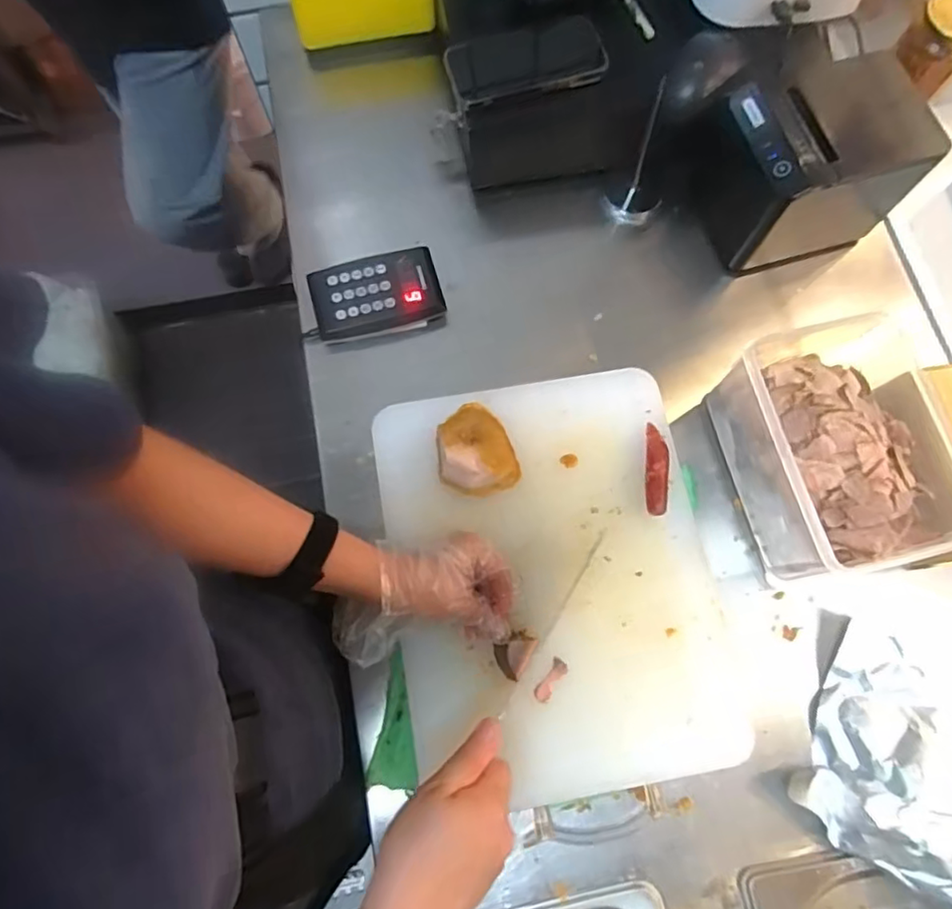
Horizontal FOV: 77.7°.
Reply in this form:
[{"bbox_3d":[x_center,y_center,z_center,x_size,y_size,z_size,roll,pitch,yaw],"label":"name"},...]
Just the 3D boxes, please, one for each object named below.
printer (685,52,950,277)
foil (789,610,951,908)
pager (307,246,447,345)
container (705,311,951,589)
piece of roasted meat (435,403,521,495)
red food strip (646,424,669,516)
[{"bbox_3d":[0.320,-0.288,0.585,0.149,0.133,0.137,-15,74,-5],"label":"printer"},{"bbox_3d":[0.377,0.250,0.477,0.177,0.058,0.190,29,76,8],"label":"foil"},{"bbox_3d":[-0.101,-0.163,0.609,0.130,0.028,0.078,-16,74,-5],"label":"pager"},{"bbox_3d":[0.317,-0.008,0.522,0.161,0.103,0.213,-13,74,-4],"label":"container"},{"bbox_3d":[-0.001,-0.001,0.537,0.067,0.032,0.078,-14,74,-4],"label":"piece of roasted meat"},{"bbox_3d":[0.163,0.013,0.536,0.018,0.021,0.084,7,74,2],"label":"red food strip"}]

